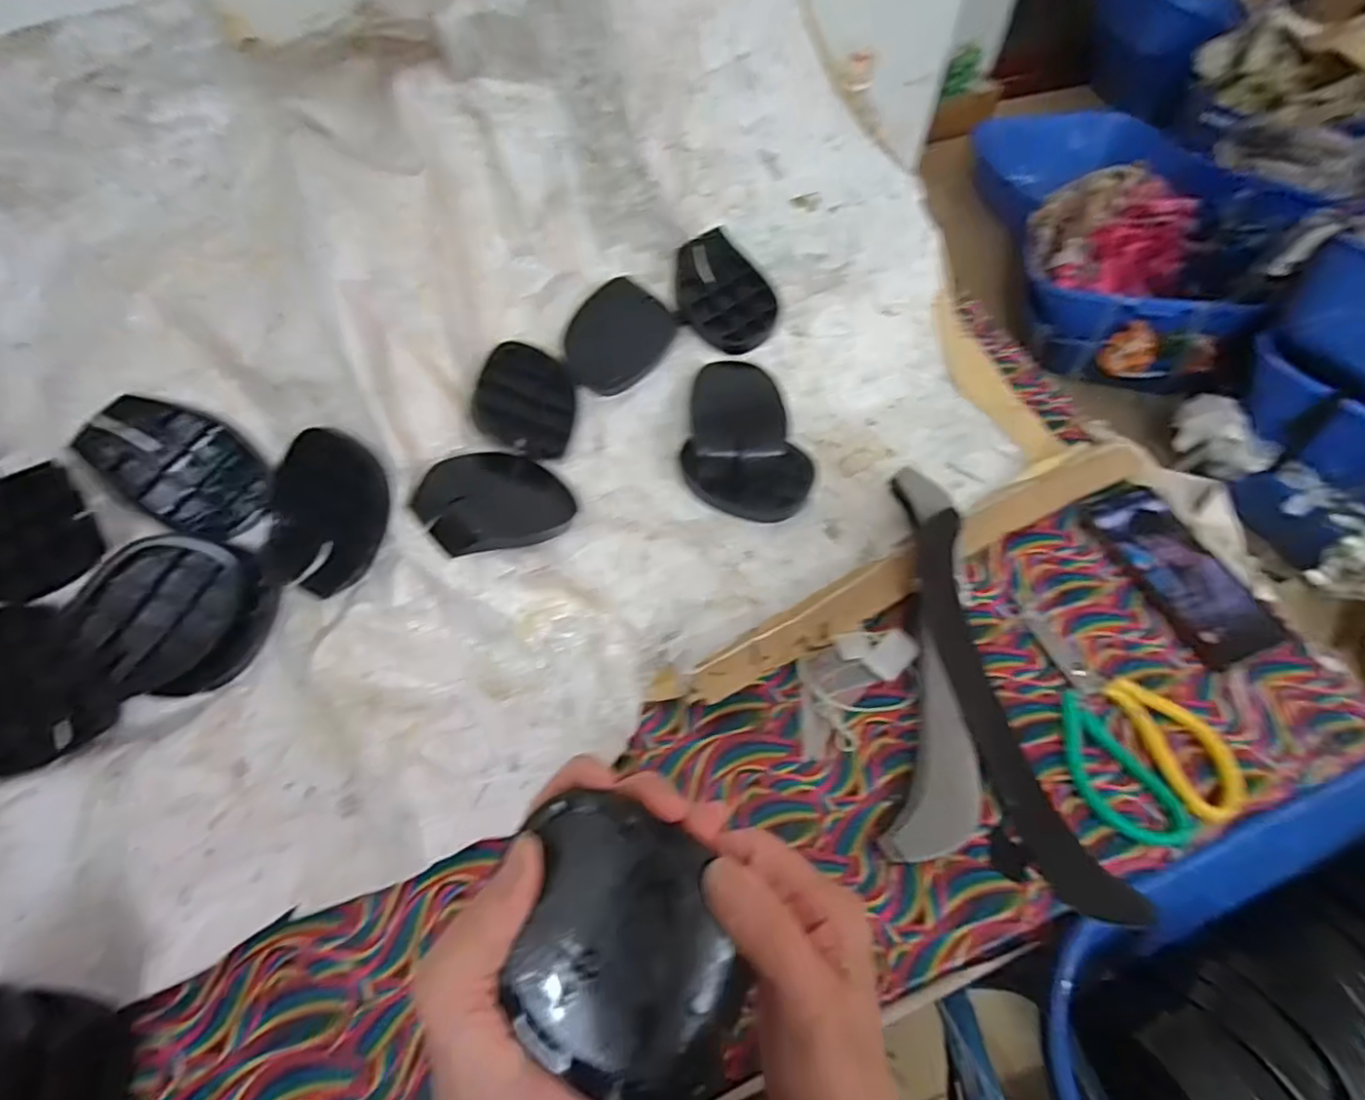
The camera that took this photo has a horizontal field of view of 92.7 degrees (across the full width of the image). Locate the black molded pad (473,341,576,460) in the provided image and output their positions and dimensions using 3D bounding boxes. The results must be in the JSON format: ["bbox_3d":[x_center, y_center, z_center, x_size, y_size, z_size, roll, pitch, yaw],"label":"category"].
[{"bbox_3d":[-0.135,-0.133,0.573,0.088,0.010,0.106,19,66,-19],"label":"black molded pad"}]

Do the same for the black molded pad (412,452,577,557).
[{"bbox_3d":[-0.144,-0.039,0.508,0.115,0.014,0.088,-23,69,-42],"label":"black molded pad"}]

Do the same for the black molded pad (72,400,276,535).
[{"bbox_3d":[-0.372,-0.060,0.489,0.120,0.025,0.081,36,79,-5],"label":"black molded pad"}]

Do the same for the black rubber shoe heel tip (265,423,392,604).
[{"bbox_3d":[-0.265,-0.027,0.486,0.091,0.016,0.117,17,103,5],"label":"black rubber shoe heel tip"}]

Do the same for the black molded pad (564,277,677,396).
[{"bbox_3d":[-0.062,-0.197,0.605,0.087,0.005,0.111,31,75,2],"label":"black molded pad"}]

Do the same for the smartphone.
[{"bbox_3d":[0.403,0.014,0.531,0.079,0.015,0.163,-20,59,-13],"label":"smartphone"}]

